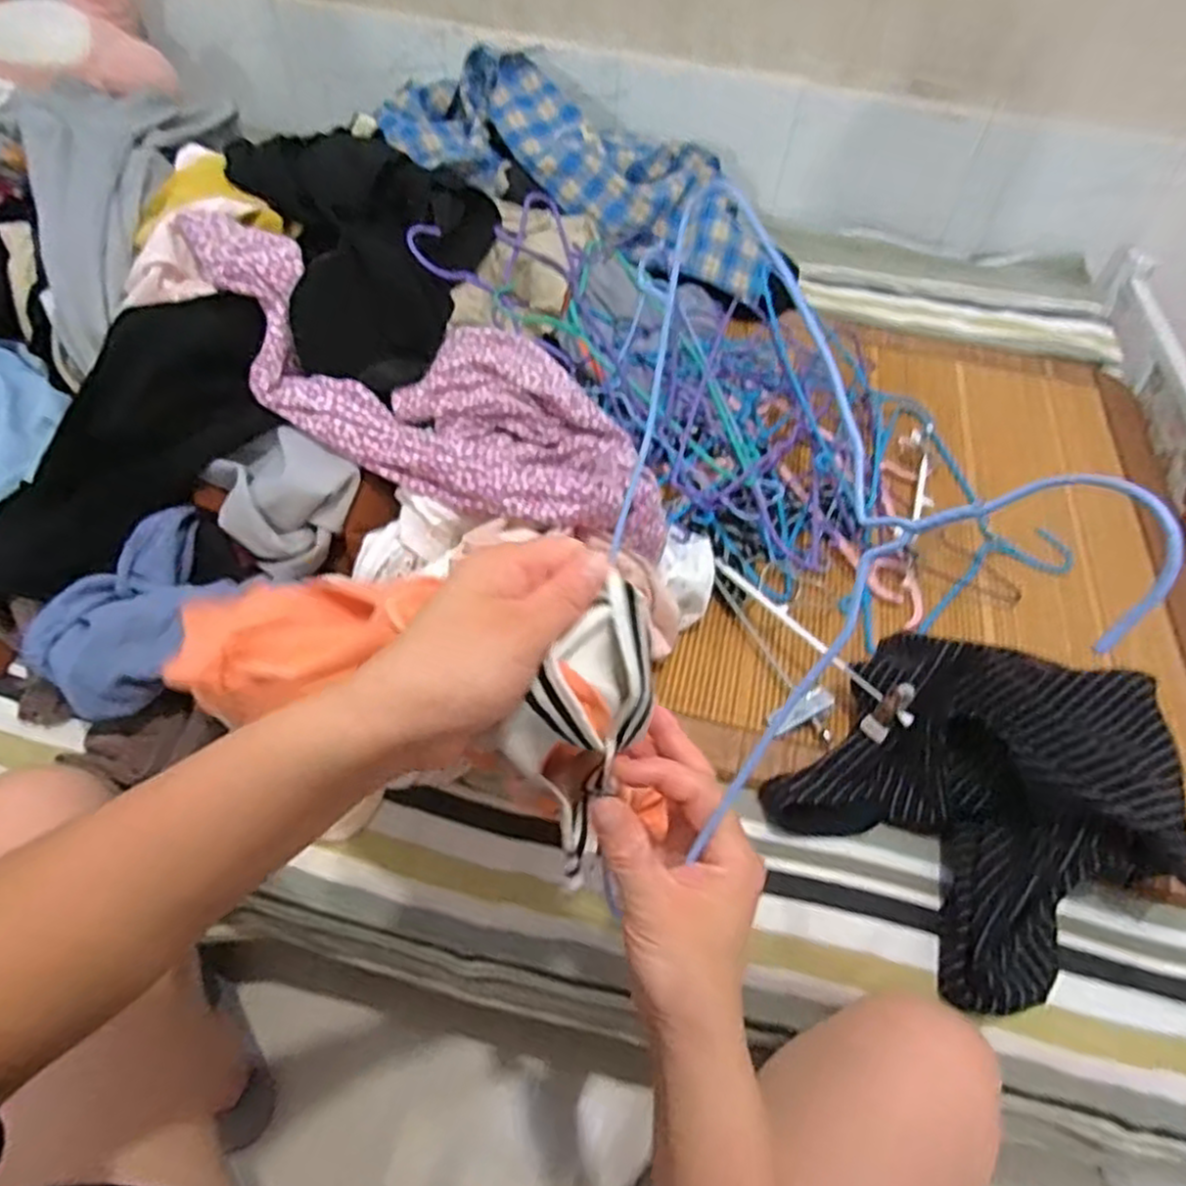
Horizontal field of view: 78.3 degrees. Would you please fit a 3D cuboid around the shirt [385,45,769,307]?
[{"bbox_3d":[-0.020,-0.639,1.086,0.639,0.142,0.302,20,53,10],"label":"shirt"}]

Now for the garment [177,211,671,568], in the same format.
[{"bbox_3d":[-0.138,-0.191,0.639,0.496,0.068,0.213,28,54,-2],"label":"garment"}]

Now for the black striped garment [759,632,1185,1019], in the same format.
[{"bbox_3d":[0.317,0.149,0.585,0.283,0.114,0.241,-35,63,-27],"label":"black striped garment"}]

